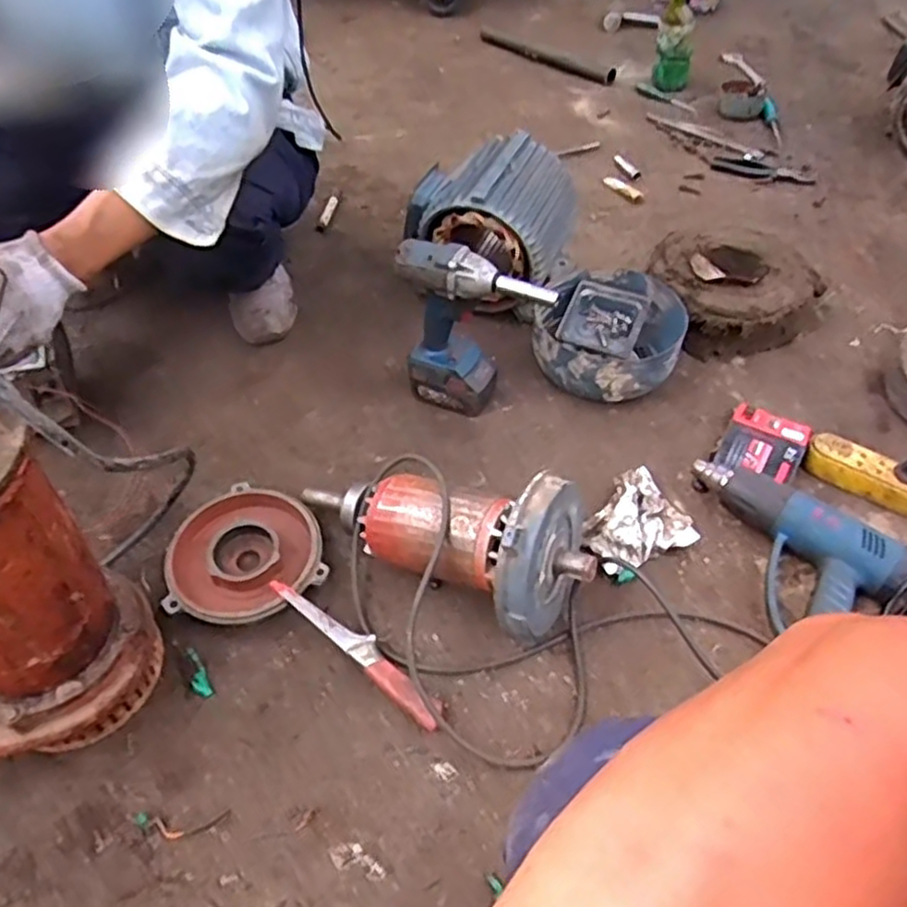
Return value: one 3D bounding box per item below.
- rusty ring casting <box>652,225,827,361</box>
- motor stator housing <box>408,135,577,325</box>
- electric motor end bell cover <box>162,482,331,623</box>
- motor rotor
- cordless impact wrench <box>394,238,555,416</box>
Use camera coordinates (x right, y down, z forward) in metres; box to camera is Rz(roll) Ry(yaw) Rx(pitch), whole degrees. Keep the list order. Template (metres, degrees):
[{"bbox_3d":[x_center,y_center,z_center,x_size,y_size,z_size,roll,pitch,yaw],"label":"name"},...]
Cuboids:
[{"bbox_3d":[0.443,-0.286,1.197,0.280,0.069,0.285,-25,56,-23],"label":"rusty ring casting"},{"bbox_3d":[0.060,-0.369,1.175,0.251,0.213,0.222,27,53,18],"label":"motor stator housing"},{"bbox_3d":[-0.260,0.127,0.886,0.193,0.033,0.179,-30,59,-25],"label":"electric motor end bell cover"},{"bbox_3d":[-0.019,0.093,0.851,0.369,0.176,0.166,12,50,26],"label":"motor rotor"},{"bbox_3d":[0.020,-0.157,0.988,0.208,0.245,0.075,21,52,14],"label":"cordless impact wrench"}]

